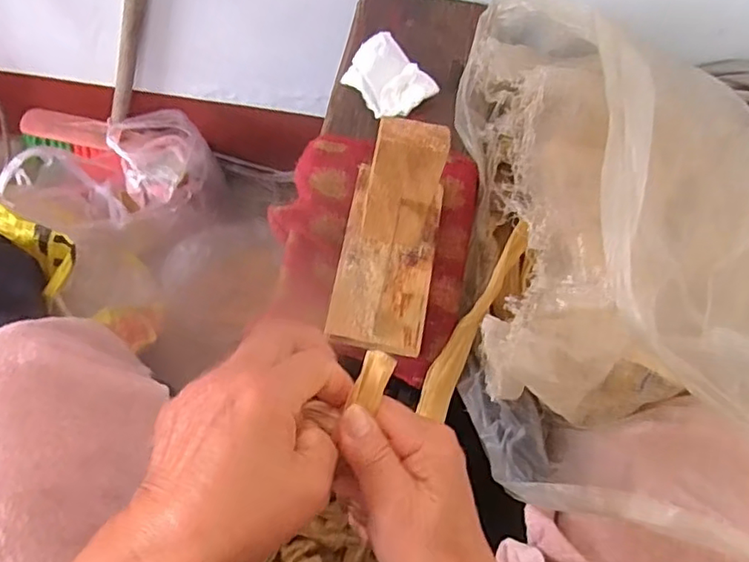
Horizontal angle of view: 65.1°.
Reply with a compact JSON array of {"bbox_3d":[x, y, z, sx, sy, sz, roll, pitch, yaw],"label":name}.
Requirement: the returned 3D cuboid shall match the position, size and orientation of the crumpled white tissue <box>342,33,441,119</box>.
[{"bbox_3d":[0.012,-0.181,0.524,0.059,0.020,0.074,-37,75,-15],"label":"crumpled white tissue"}]

